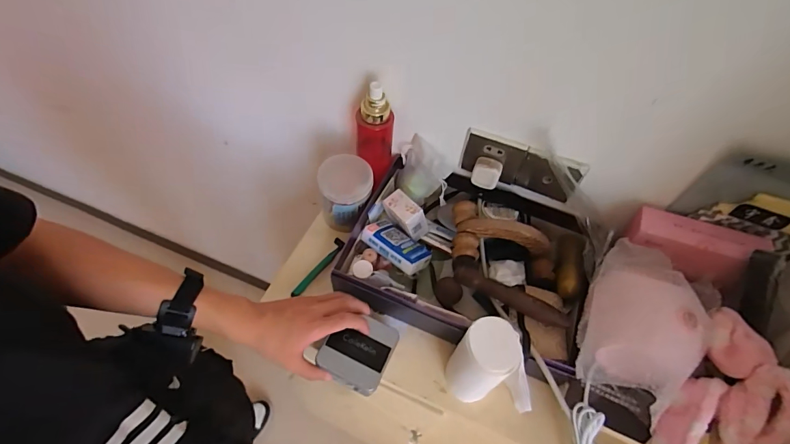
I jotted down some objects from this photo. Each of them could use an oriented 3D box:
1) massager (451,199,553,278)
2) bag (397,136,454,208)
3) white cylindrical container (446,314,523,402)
[{"bbox_3d":[0.167,0.026,0.595,0.166,0.058,0.091,20,56,-7],"label":"massager"},{"bbox_3d":[0.046,-0.080,0.651,0.080,0.093,0.062,8,56,2],"label":"bag"},{"bbox_3d":[0.102,0.171,0.490,0.060,0.139,0.063,2,56,-2],"label":"white cylindrical container"}]

